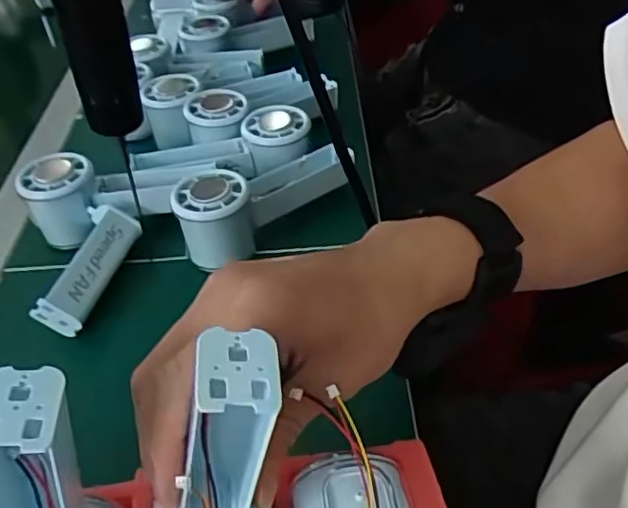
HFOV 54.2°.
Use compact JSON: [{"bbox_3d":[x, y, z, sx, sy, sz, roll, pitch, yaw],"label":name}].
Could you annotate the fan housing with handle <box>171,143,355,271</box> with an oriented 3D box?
[{"bbox_3d":[-0.042,-0.048,0.481,0.062,0.051,0.160,31,54,34],"label":"fan housing with handle"}]

